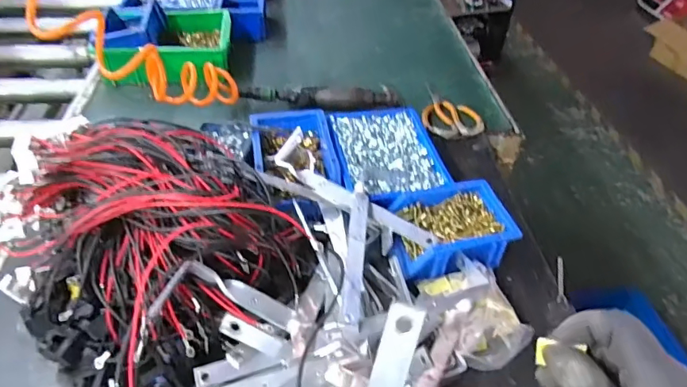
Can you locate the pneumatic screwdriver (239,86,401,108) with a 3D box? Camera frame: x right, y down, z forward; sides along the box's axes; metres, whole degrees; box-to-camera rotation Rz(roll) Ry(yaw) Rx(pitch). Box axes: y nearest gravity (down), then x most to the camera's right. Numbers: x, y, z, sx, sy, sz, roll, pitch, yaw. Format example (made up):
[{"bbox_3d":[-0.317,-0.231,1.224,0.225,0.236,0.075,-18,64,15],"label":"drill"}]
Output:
[{"bbox_3d":[-0.040,-0.173,0.885,0.281,0.046,0.049,-3,43,-6],"label":"pneumatic screwdriver"}]

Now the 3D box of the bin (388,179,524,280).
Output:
[{"bbox_3d":[0.133,0.053,0.633,0.145,0.076,0.114,-6,44,-9],"label":"bin"}]

